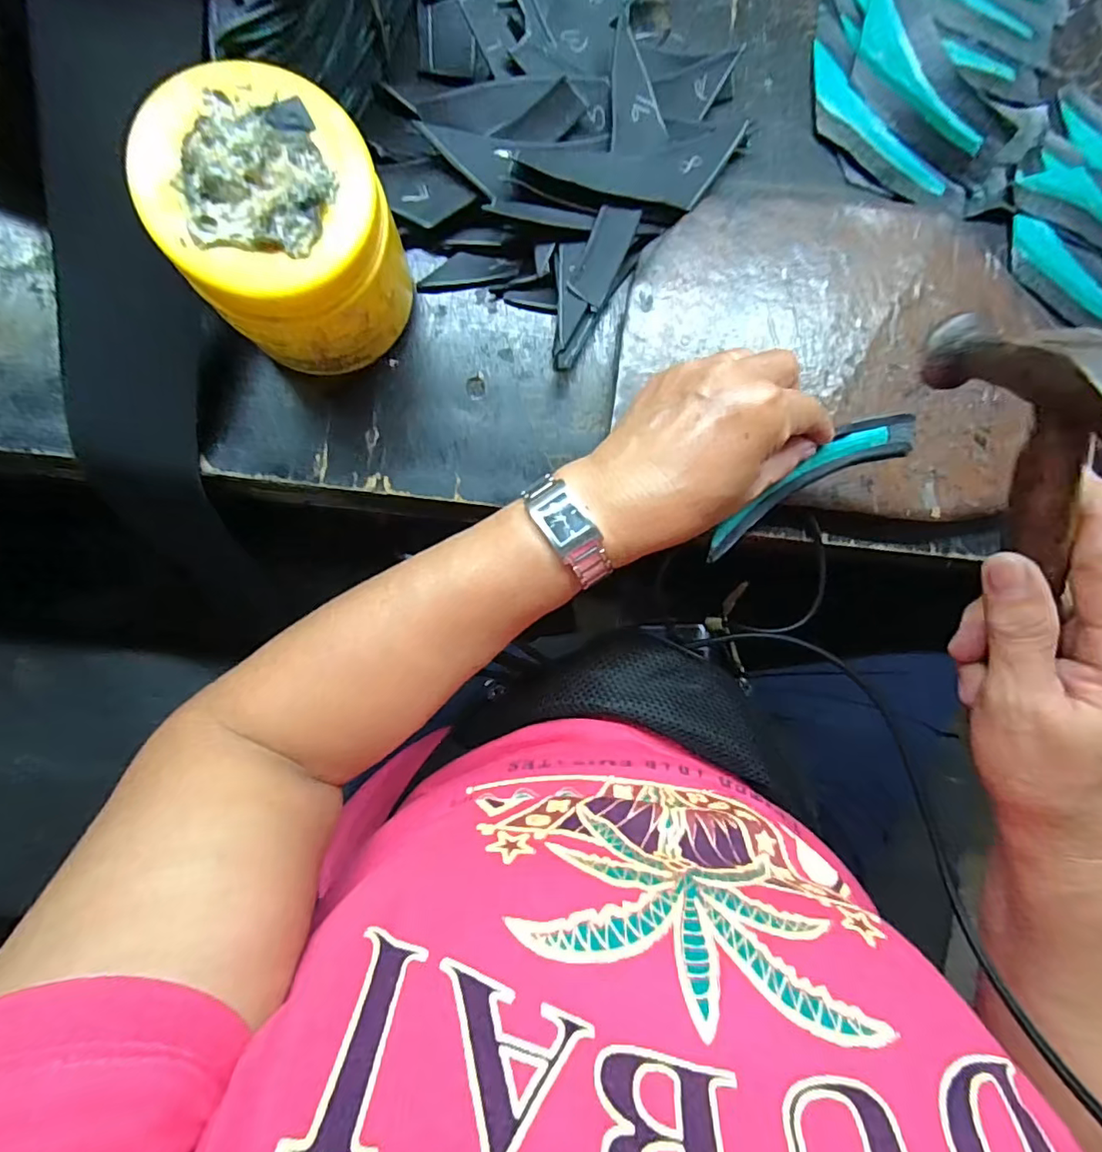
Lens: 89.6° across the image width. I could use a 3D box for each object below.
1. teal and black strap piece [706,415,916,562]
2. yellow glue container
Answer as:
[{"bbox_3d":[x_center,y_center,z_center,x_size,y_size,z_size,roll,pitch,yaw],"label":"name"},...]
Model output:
[{"bbox_3d":[0.140,-0.050,0.304,0.136,0.008,0.028,-33,91,-5],"label":"teal and black strap piece"},{"bbox_3d":[-0.117,-0.156,0.263,0.084,0.105,0.090,0,90,-3],"label":"yellow glue container"}]

